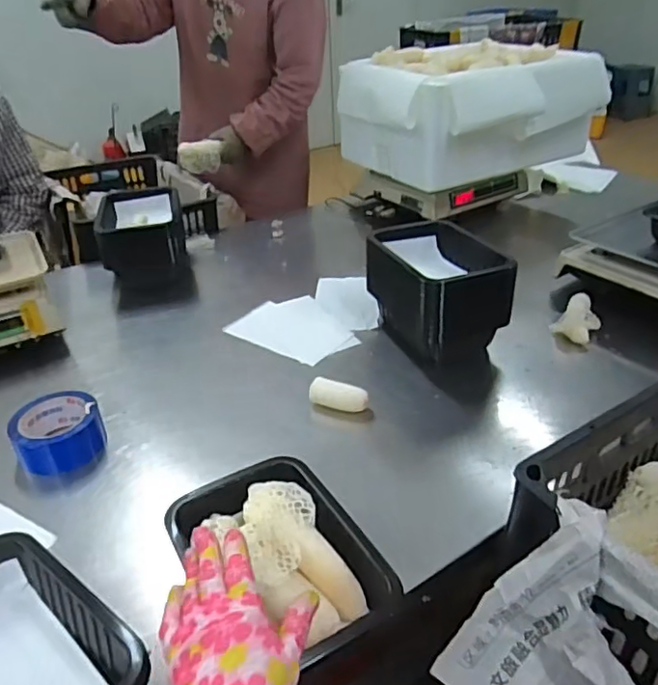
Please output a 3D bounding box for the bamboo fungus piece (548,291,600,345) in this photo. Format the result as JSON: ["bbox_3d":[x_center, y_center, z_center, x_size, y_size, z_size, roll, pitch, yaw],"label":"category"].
[{"bbox_3d":[0.417,-0.043,0.969,0.073,0.036,0.134,15,37,25],"label":"bamboo fungus piece"}]

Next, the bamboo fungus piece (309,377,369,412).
[{"bbox_3d":[0.013,0.073,0.791,0.084,0.033,0.025,8,34,16],"label":"bamboo fungus piece"}]

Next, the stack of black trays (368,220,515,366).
[{"bbox_3d":[0.168,-0.083,0.916,0.158,0.147,0.209,-15,35,-19],"label":"stack of black trays"}]

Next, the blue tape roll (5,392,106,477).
[{"bbox_3d":[-0.346,0.114,0.741,0.103,0.062,0.105,-2,33,1],"label":"blue tape roll"}]

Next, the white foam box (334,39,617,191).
[{"bbox_3d":[0.319,-0.518,1.288,0.500,0.218,0.341,-19,36,-25],"label":"white foam box"}]

